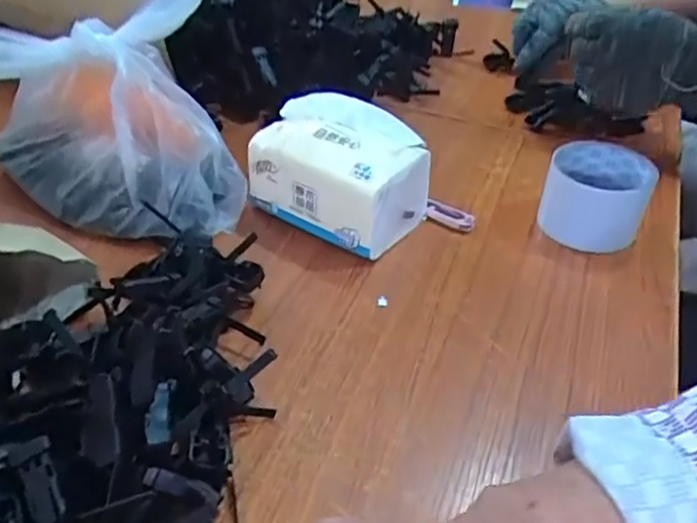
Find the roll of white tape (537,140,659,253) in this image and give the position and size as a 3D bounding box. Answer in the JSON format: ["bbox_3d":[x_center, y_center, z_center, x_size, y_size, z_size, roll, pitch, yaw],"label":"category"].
[{"bbox_3d":[0.214,-0.057,0.541,0.084,0.063,0.080,15,40,14],"label":"roll of white tape"}]

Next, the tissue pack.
[{"bbox_3d":[-0.002,-0.078,0.542,0.137,0.090,0.104,26,44,26],"label":"tissue pack"}]

